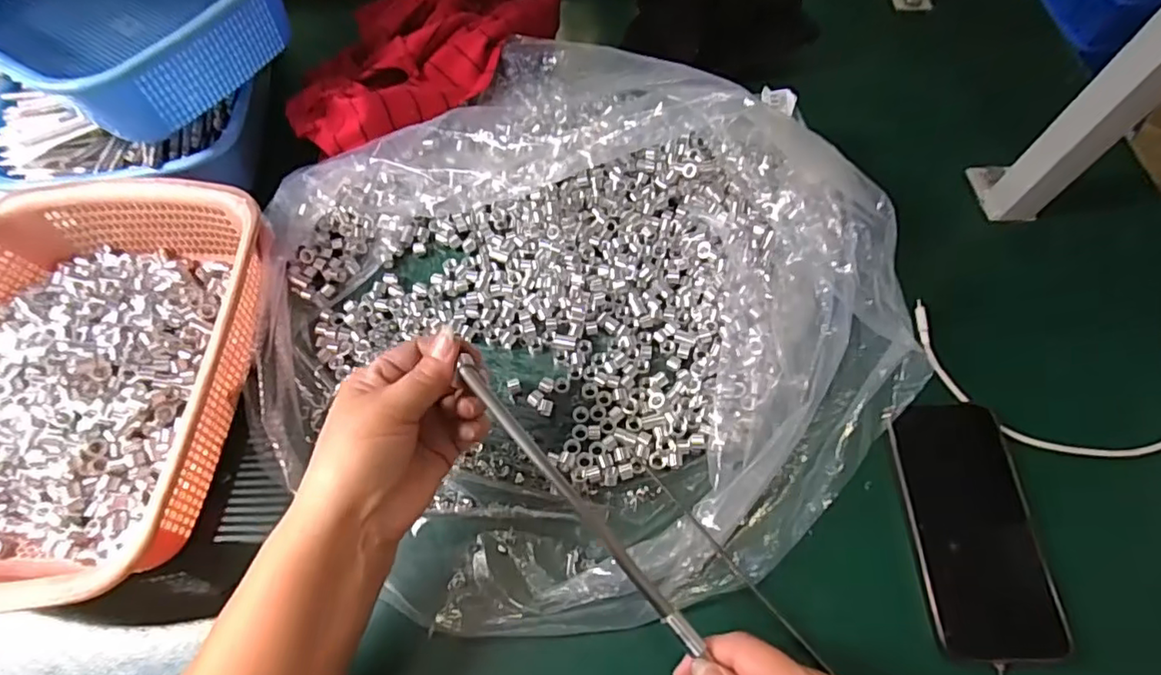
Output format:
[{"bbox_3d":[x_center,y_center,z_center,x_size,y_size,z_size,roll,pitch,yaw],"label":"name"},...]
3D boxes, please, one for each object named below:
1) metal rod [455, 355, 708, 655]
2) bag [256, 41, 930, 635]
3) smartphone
[{"bbox_3d":[0.002,0.097,0.321,0.008,0.010,0.191,-38,86,-17],"label":"metal rod"},{"bbox_3d":[-0.002,-0.038,0.425,0.430,0.065,0.431,-37,70,-16],"label":"bag"},{"bbox_3d":[0.256,0.121,0.371,0.077,0.014,0.153,-5,67,0],"label":"smartphone"}]

